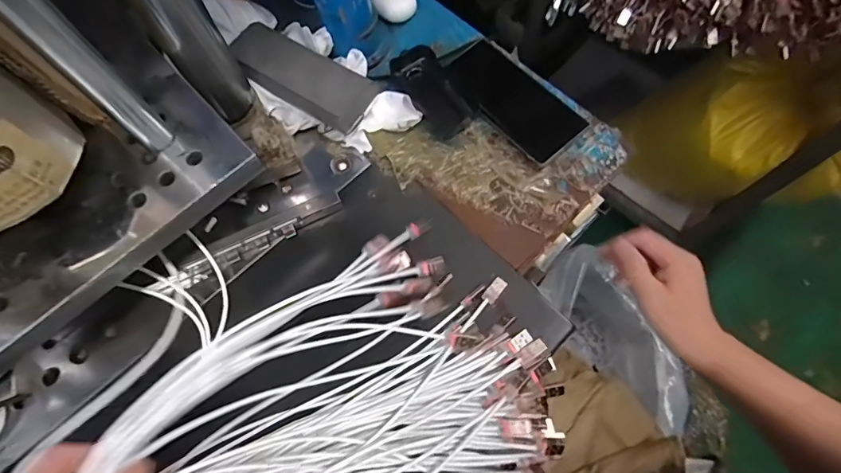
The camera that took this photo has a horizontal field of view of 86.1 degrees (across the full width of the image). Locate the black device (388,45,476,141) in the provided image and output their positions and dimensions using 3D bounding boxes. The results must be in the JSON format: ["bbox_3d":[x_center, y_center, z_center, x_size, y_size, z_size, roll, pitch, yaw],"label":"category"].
[{"bbox_3d":[0.016,-0.154,0.481,0.048,0.033,0.108,-35,72,-12],"label":"black device"}]

